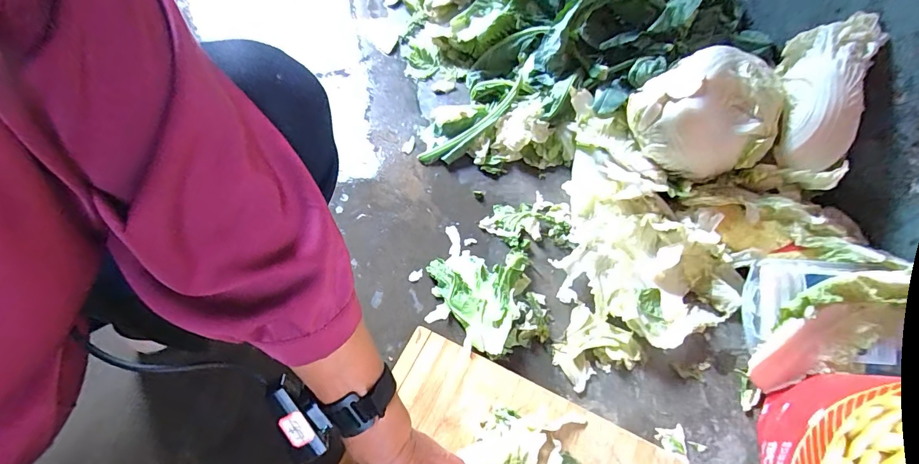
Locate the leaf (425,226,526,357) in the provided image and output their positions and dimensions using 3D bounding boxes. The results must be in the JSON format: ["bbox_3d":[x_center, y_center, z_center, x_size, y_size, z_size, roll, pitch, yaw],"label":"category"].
[{"bbox_3d":[0.018,0.080,0.620,0.140,0.031,0.162,18,63,13],"label":"leaf"}]

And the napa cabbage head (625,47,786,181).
[{"bbox_3d":[0.357,-0.177,0.634,0.196,0.128,0.154,20,62,12],"label":"napa cabbage head"}]

